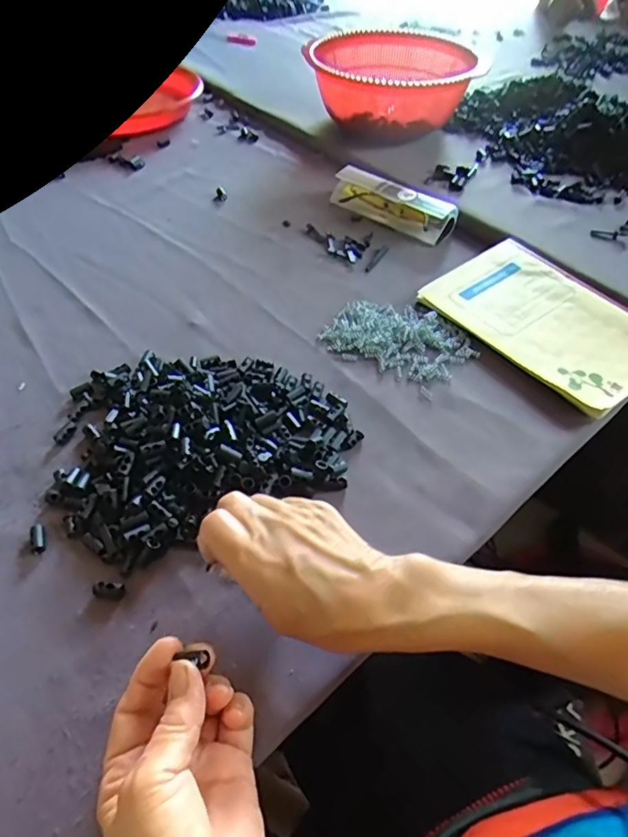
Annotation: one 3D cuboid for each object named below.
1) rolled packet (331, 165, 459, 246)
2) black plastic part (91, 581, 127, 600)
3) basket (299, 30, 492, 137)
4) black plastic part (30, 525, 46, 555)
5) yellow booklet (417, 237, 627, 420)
[{"bbox_3d":[0.090,-0.254,0.632,0.153,0.032,0.043,33,57,25],"label":"rolled packet"},{"bbox_3d":[-0.132,0.109,0.344,0.020,0.006,0.010,3,49,3],"label":"black plastic part"},{"bbox_3d":[0.104,-0.470,0.761,0.215,0.090,0.231,-5,49,-4],"label":"basket"},{"bbox_3d":[-0.187,0.081,0.365,0.009,0.006,0.021,-16,51,-13],"label":"black plastic part"},{"bbox_3d":[0.220,-0.096,0.503,0.142,0.011,0.199,-31,57,-21],"label":"yellow booklet"}]

